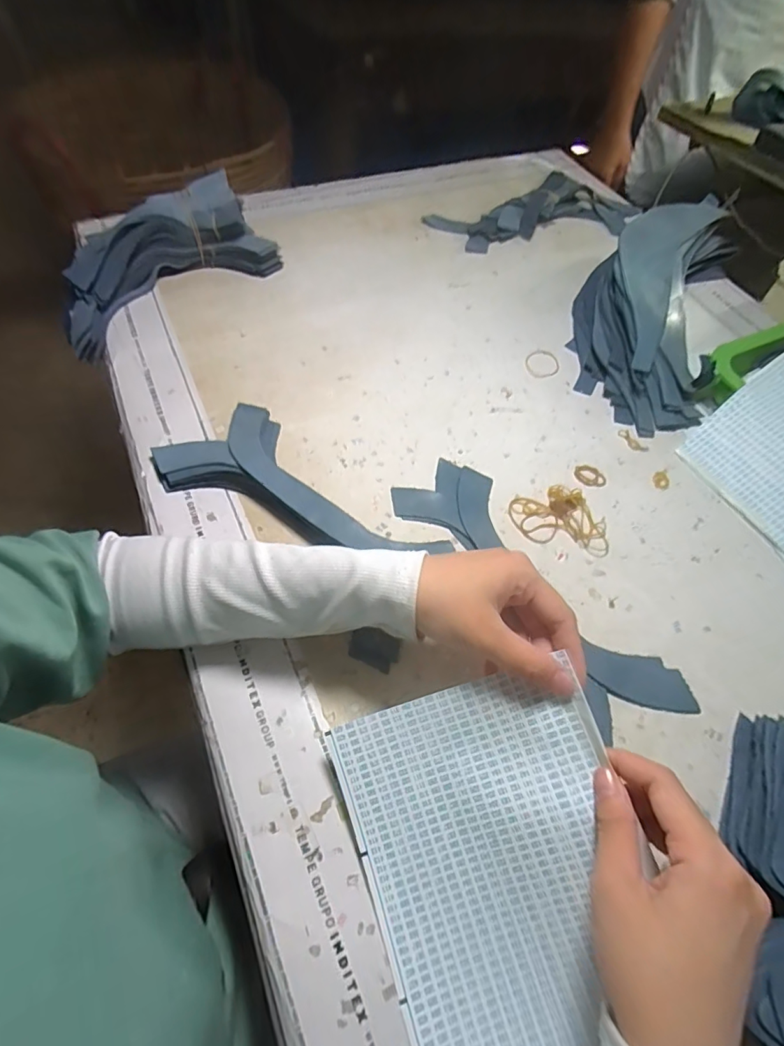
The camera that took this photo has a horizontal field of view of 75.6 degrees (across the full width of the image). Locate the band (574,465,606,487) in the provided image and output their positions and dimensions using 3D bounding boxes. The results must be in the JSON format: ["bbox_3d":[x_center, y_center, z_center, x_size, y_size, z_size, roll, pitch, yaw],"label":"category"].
[{"bbox_3d":[0.178,-0.042,0.452,0.028,0.004,0.023,27,60,12],"label":"band"}]

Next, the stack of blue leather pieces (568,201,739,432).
[{"bbox_3d":[0.294,-0.255,0.561,0.145,0.066,0.360,23,59,10],"label":"stack of blue leather pieces"}]

